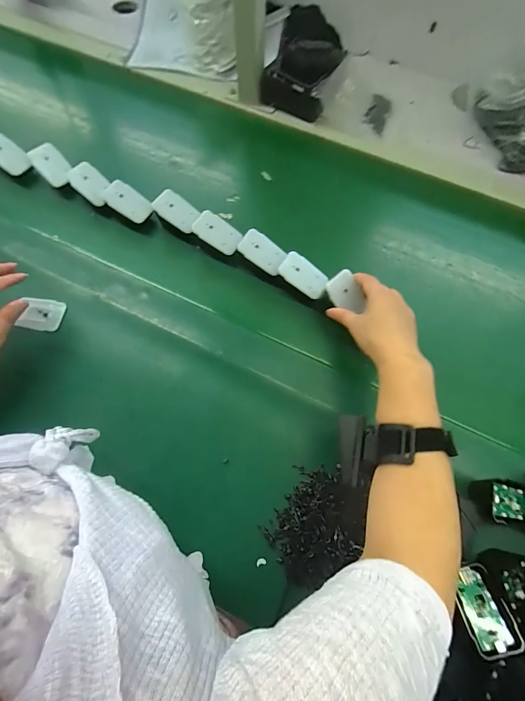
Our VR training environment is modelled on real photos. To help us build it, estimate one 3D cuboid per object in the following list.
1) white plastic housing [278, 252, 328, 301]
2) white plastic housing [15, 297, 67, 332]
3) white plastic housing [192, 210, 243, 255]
[{"bbox_3d":[0.058,-0.105,0.455,0.068,0.008,0.043,35,83,-6],"label":"white plastic housing"},{"bbox_3d":[-0.299,-0.049,0.439,0.054,0.018,0.040,8,69,1],"label":"white plastic housing"},{"bbox_3d":[-0.064,-0.174,0.475,0.068,0.011,0.041,27,83,-9],"label":"white plastic housing"}]

